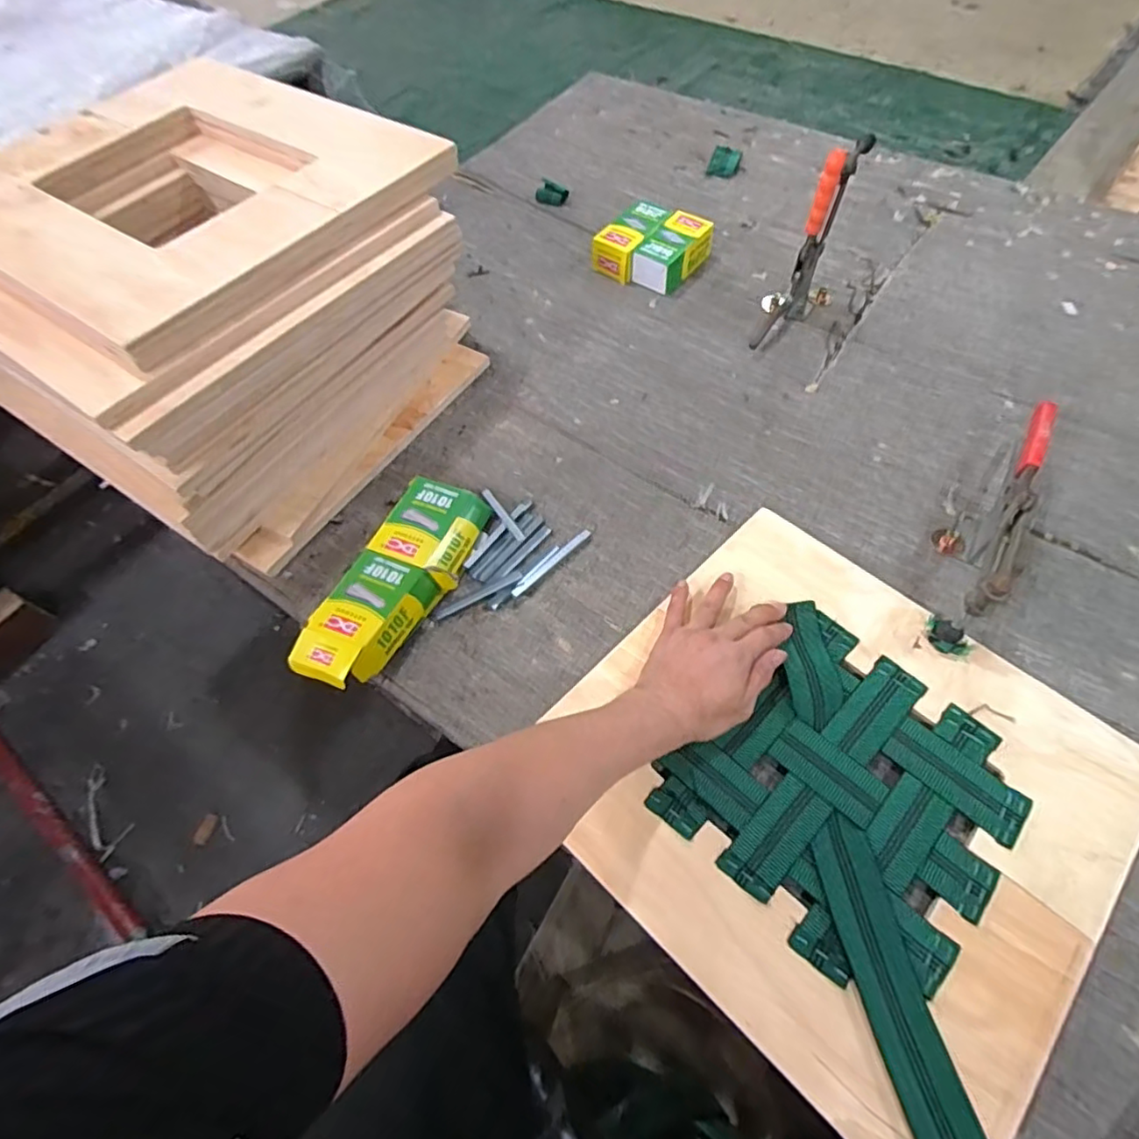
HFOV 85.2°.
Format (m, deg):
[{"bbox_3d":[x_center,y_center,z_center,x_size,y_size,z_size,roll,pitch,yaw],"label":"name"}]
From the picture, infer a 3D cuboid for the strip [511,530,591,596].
[{"bbox_3d":[-0.019,-0.008,0.686,0.114,0.004,0.010,-41,65,-18],"label":"strip"}]

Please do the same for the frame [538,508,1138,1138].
[{"bbox_3d":[0.226,0.182,0.541,0.398,0.012,0.426,-41,65,-18],"label":"frame"}]

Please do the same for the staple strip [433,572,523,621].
[{"bbox_3d":[-0.098,0.027,0.662,0.102,0.004,0.012,-25,61,-10],"label":"staple strip"}]

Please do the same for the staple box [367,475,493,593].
[{"bbox_3d":[-0.154,-0.046,0.697,0.102,0.033,0.117,18,62,14],"label":"staple box"}]

